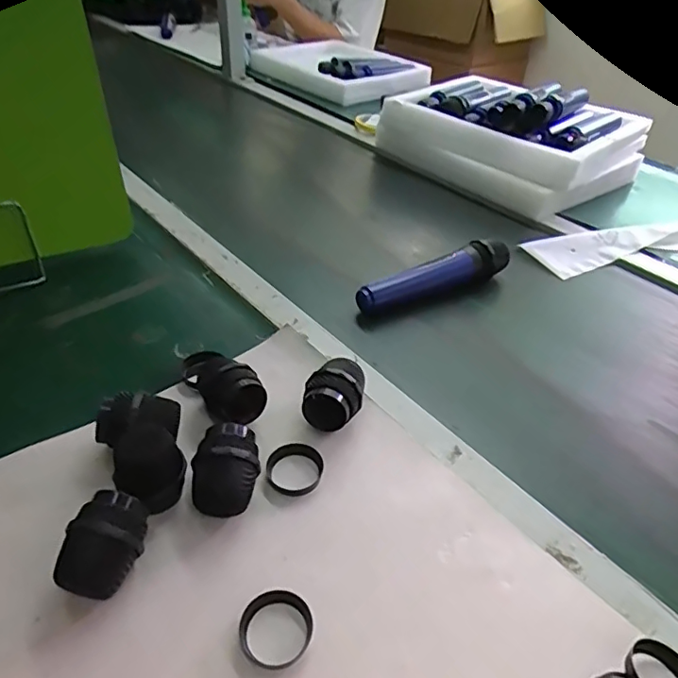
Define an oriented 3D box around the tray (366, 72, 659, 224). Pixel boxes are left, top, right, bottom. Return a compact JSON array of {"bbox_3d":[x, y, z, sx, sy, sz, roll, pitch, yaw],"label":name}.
[{"bbox_3d":[0.292,-0.350,0.927,0.313,0.120,0.356,-29,49,-33],"label":"tray"}]

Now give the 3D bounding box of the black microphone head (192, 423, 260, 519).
[{"bbox_3d":[-0.083,0.096,0.401,0.045,0.049,0.054,-3,40,-8],"label":"black microphone head"}]

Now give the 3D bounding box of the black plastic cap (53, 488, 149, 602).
[{"bbox_3d":[-0.152,0.134,0.355,0.042,0.051,0.055,12,40,11],"label":"black plastic cap"}]

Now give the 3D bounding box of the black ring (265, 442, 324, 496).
[{"bbox_3d":[-0.035,0.101,0.429,0.044,0.016,0.042,2,39,-2],"label":"black ring"}]

